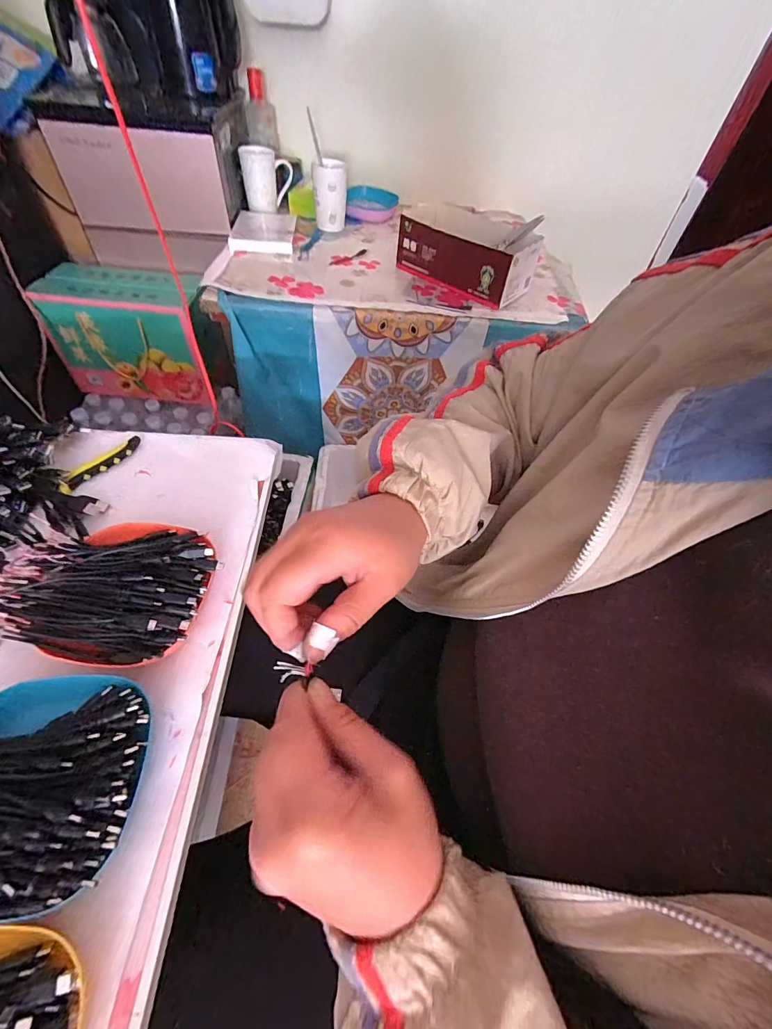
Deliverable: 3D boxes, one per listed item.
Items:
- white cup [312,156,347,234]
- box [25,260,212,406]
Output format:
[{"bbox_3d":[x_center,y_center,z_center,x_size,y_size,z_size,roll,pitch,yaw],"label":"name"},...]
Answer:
[{"bbox_3d":[-0.125,-0.712,0.926,0.074,0.122,0.080,-1,52,-7],"label":"white cup"},{"bbox_3d":[-0.594,-0.425,0.974,0.294,0.237,0.157,7,52,-1],"label":"box"}]

